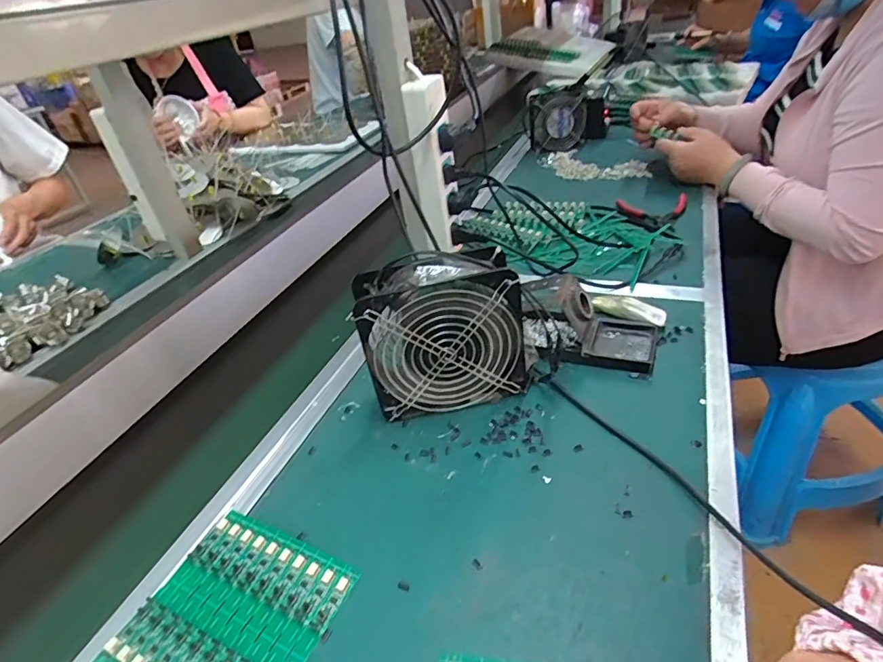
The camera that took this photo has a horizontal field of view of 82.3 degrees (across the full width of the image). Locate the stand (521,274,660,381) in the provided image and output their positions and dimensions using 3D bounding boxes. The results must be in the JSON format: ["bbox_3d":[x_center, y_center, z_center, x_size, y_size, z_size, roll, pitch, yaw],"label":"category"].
[{"bbox_3d":[0.160,-0.015,0.547,0.142,0.071,0.081,12,41,25],"label":"stand"}]

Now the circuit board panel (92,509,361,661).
[{"bbox_3d":[-0.153,0.209,0.369,0.135,0.008,0.133,12,41,25],"label":"circuit board panel"}]

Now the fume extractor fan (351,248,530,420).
[{"bbox_3d":[0.001,0.003,0.490,0.148,0.152,0.062,-12,37,-6],"label":"fume extractor fan"}]

